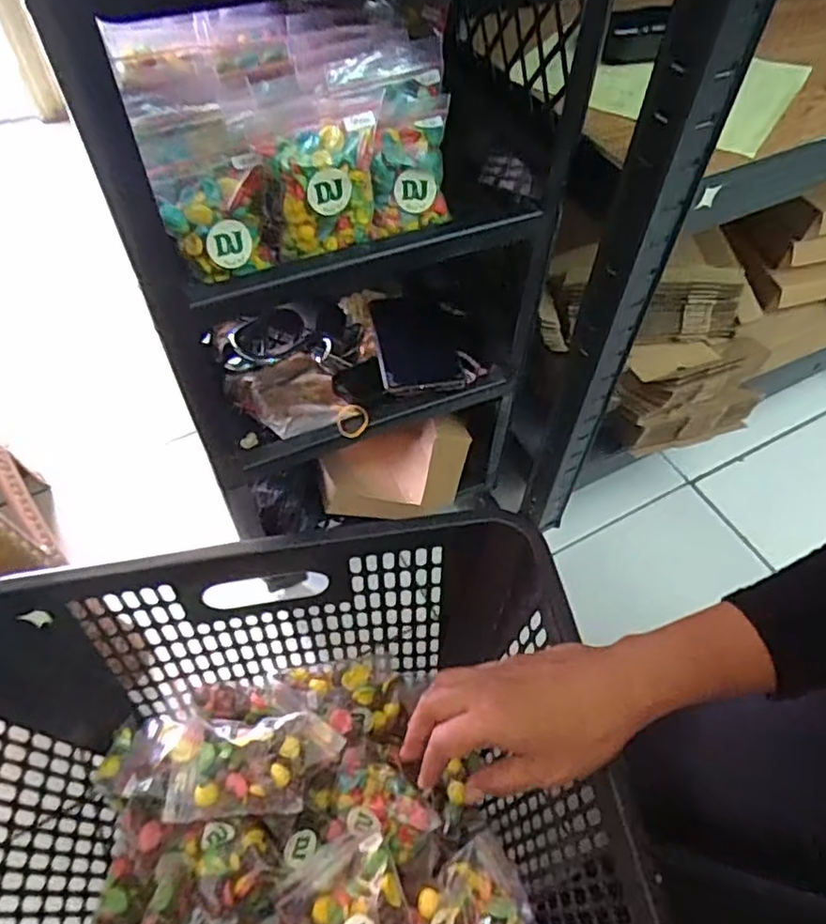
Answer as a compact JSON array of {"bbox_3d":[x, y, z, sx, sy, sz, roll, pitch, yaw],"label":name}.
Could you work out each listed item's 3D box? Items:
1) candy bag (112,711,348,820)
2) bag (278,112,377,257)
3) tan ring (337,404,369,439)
[{"bbox_3d":[-0.158,0.254,0.548,0.188,0.050,0.086,3,54,1],"label":"candy bag"},{"bbox_3d":[-0.055,-0.177,0.420,0.066,0.079,0.021,-24,58,-17],"label":"bag"},{"bbox_3d":[-0.055,-0.038,0.589,0.029,0.007,0.037,-2,54,-3],"label":"tan ring"}]

